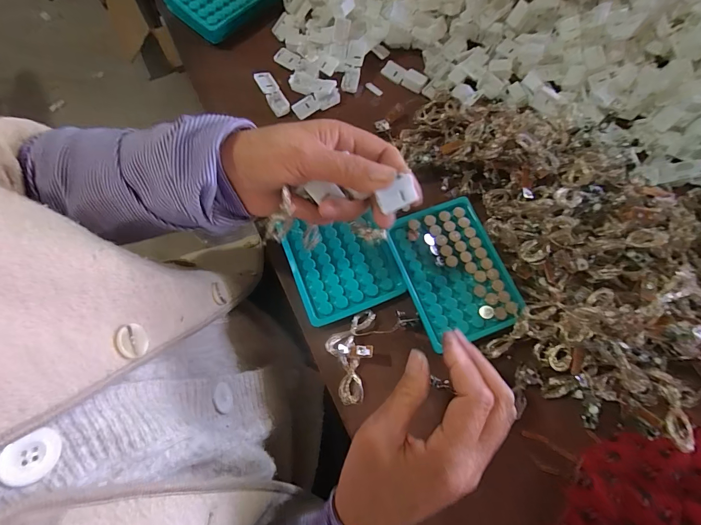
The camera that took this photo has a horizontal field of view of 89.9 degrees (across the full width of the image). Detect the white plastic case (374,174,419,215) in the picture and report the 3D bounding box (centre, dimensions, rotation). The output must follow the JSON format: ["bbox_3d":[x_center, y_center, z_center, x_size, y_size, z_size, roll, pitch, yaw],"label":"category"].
[{"bbox_3d":[0.032,-0.047,0.241,0.028,0.004,0.020,-27,116,-4],"label":"white plastic case"}]

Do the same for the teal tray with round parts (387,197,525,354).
[{"bbox_3d":[0.098,0.007,0.337,0.093,0.009,0.130,-20,74,-5],"label":"teal tray with round parts"}]

